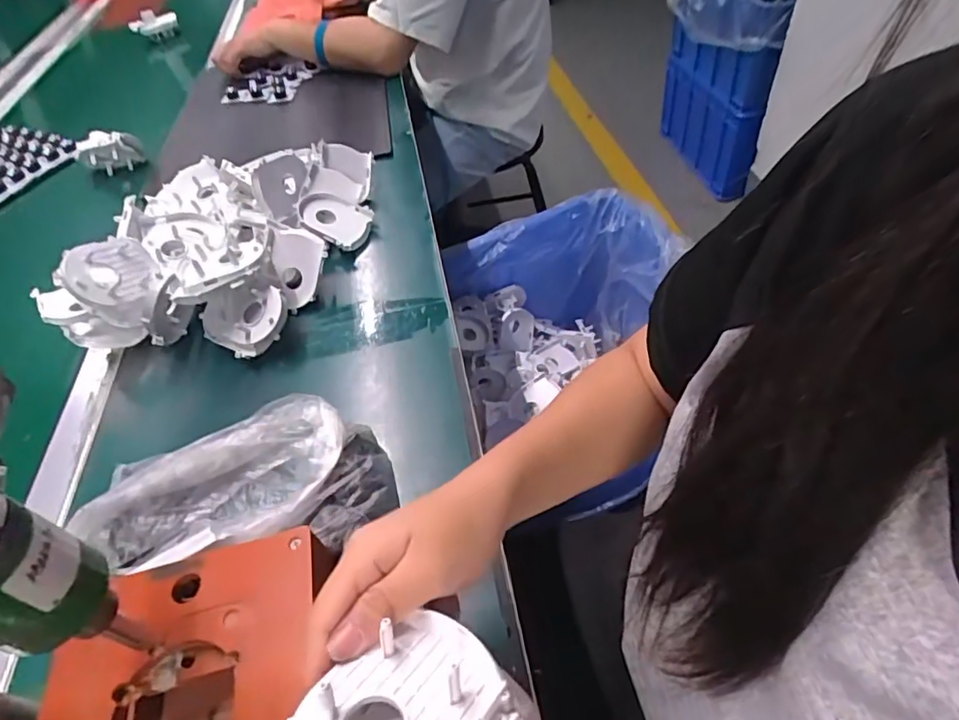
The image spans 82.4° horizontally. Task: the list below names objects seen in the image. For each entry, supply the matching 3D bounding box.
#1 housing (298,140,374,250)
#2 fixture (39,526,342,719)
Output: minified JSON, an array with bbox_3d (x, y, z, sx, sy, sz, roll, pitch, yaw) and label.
[{"bbox_3d":[-0.181,-0.201,0.694,0.083,0.048,0.160,11,59,-19],"label":"housing"},{"bbox_3d":[-0.161,0.189,0.307,0.153,0.044,0.157,-14,49,-3],"label":"fixture"}]

